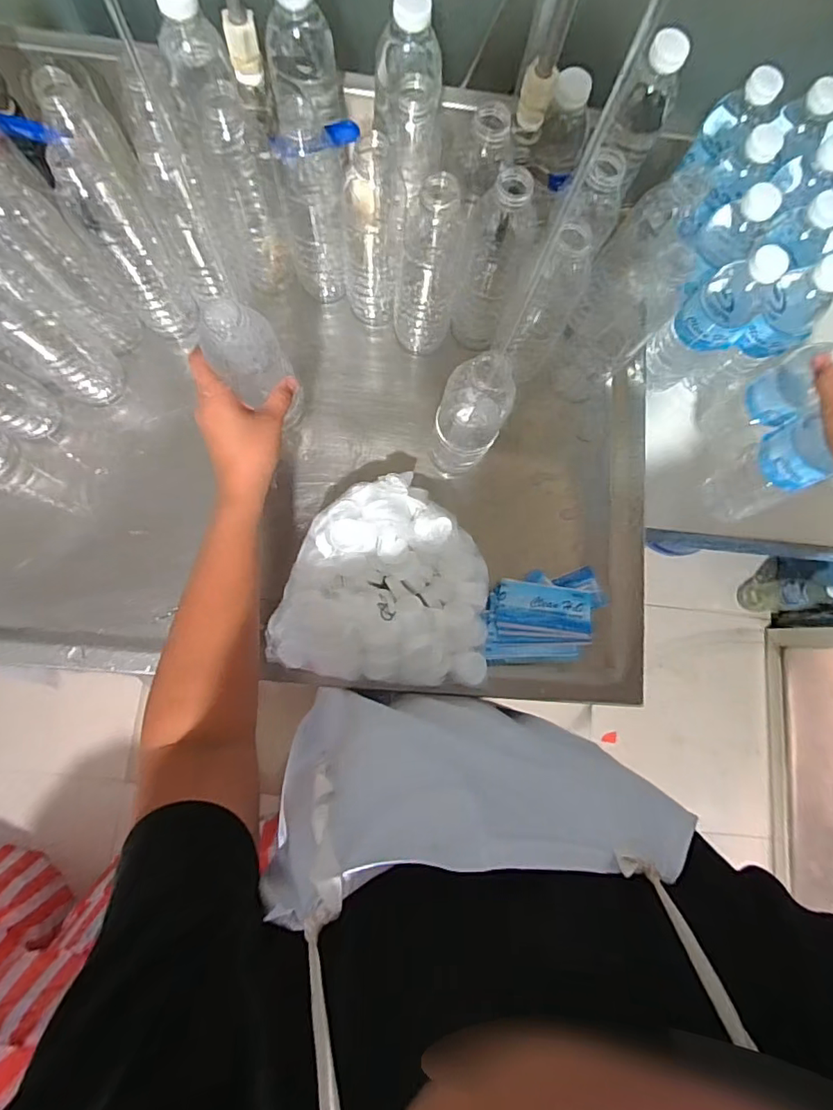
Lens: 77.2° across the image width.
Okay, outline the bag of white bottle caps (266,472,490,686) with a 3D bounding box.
[{"bbox_3d":[-0.027,0.024,0.533,0.214,0.065,0.205,8,81,-4],"label":"bag of white bottle caps"}]

